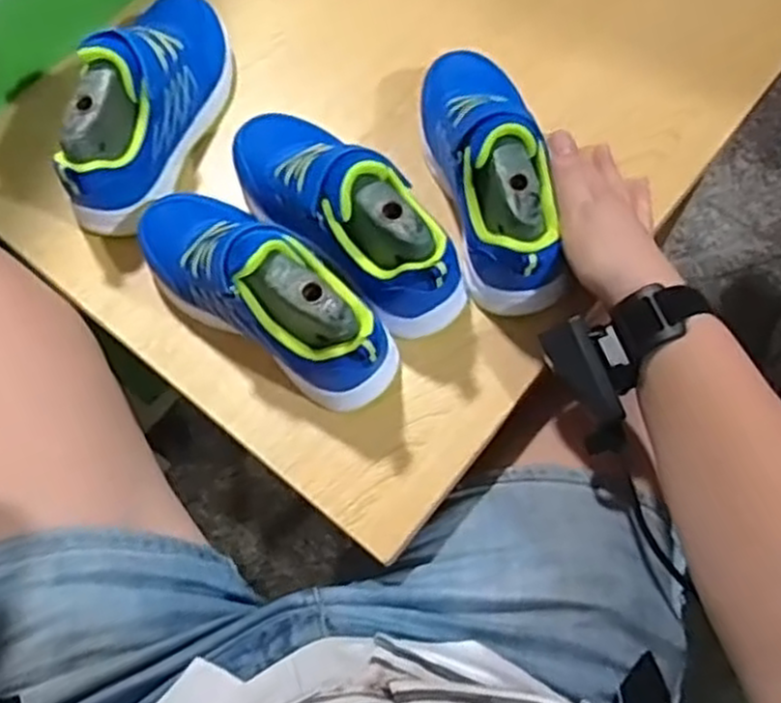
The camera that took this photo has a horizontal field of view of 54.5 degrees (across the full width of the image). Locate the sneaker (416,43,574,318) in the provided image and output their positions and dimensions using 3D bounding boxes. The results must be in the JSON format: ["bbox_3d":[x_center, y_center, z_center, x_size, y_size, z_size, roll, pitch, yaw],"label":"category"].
[{"bbox_3d":[0.071,-0.129,0.521,0.070,0.099,0.202,-12,62,-3],"label":"sneaker"}]

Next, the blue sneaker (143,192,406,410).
[{"bbox_3d":[-0.088,-0.048,0.496,0.204,0.092,0.076,36,74,15],"label":"blue sneaker"}]

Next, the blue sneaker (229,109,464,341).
[{"bbox_3d":[-0.035,-0.102,0.514,0.076,0.095,0.203,-41,72,-13],"label":"blue sneaker"}]

